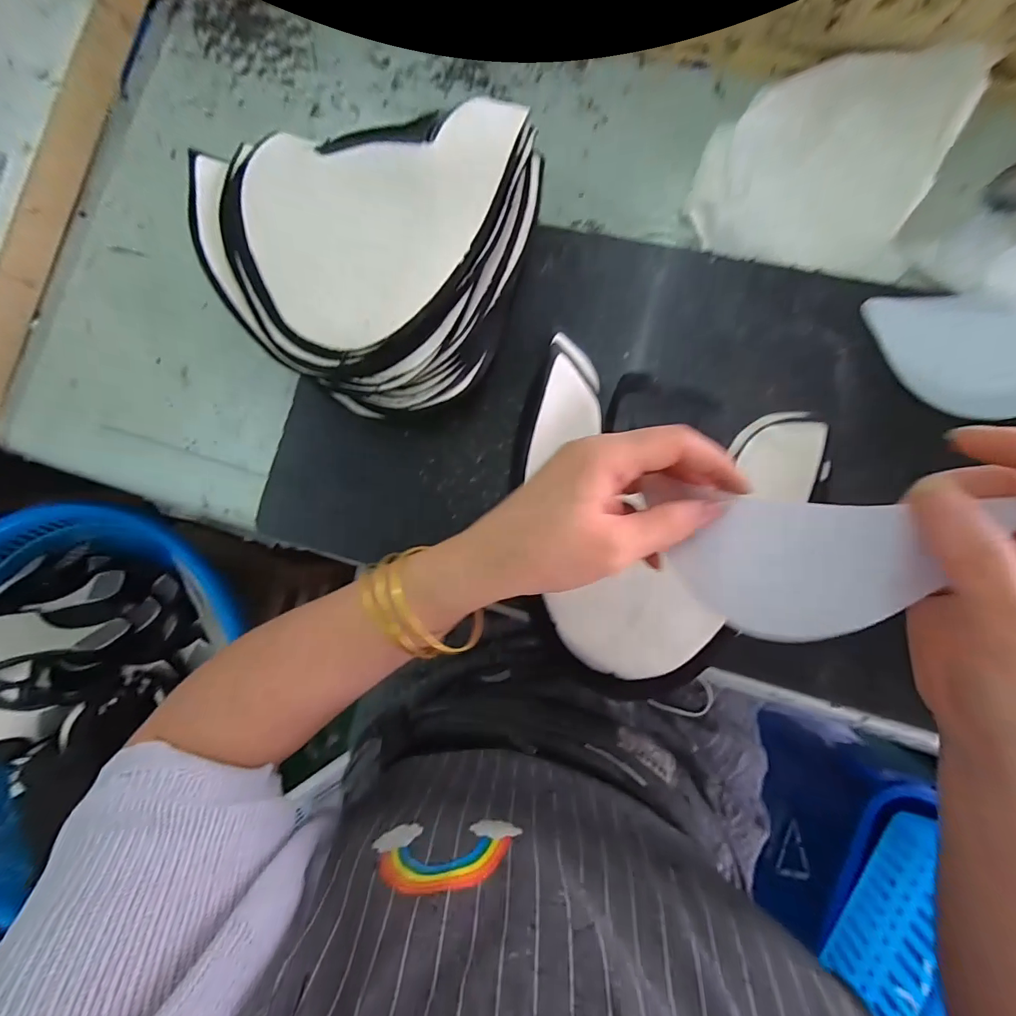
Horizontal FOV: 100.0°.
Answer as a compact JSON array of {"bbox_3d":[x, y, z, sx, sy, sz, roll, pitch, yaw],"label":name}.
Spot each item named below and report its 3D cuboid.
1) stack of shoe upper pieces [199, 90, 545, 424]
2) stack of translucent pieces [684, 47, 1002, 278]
[{"bbox_3d":[-0.115,-0.188,0.305,0.241,0.064,0.216,12,84,6],"label":"stack of shoe upper pieces"},{"bbox_3d":[0.251,-0.284,0.339,0.165,0.016,0.199,22,90,7],"label":"stack of translucent pieces"}]

